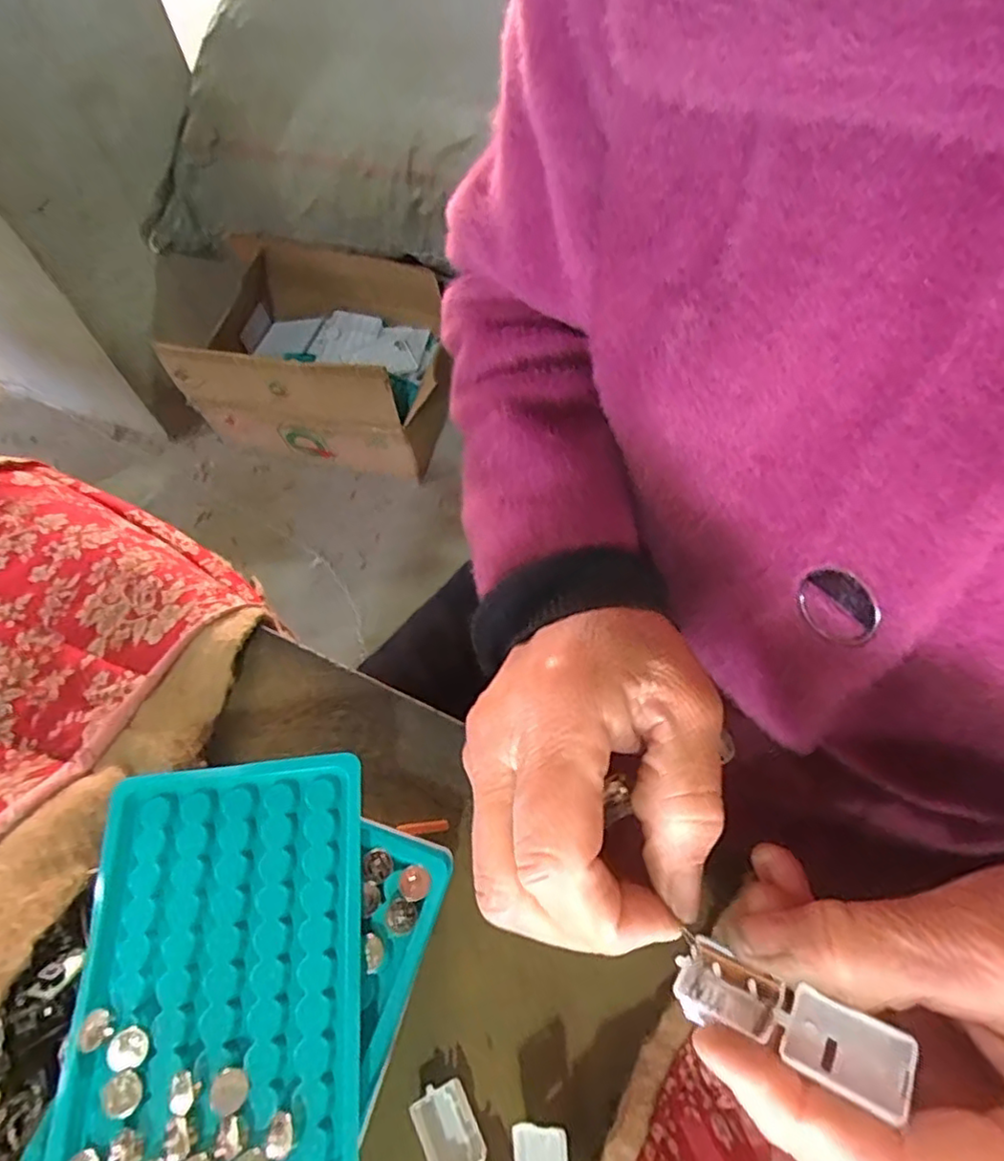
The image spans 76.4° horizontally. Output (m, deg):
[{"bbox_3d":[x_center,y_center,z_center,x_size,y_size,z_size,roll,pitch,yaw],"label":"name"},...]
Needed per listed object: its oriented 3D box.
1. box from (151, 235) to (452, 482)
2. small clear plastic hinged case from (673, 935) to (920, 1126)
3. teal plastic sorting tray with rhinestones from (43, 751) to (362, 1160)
[{"bbox_3d":[-0.334,-0.409,1.175,0.502,0.254,0.308,10,63,9],"label":"box"},{"bbox_3d":[0.074,0.114,0.165,0.055,0.010,0.019,8,58,37],"label":"small clear plastic hinged case"},{"bbox_3d":[-0.096,0.130,0.216,0.092,0.009,0.130,-5,61,-1],"label":"teal plastic sorting tray with rhinestones"}]

